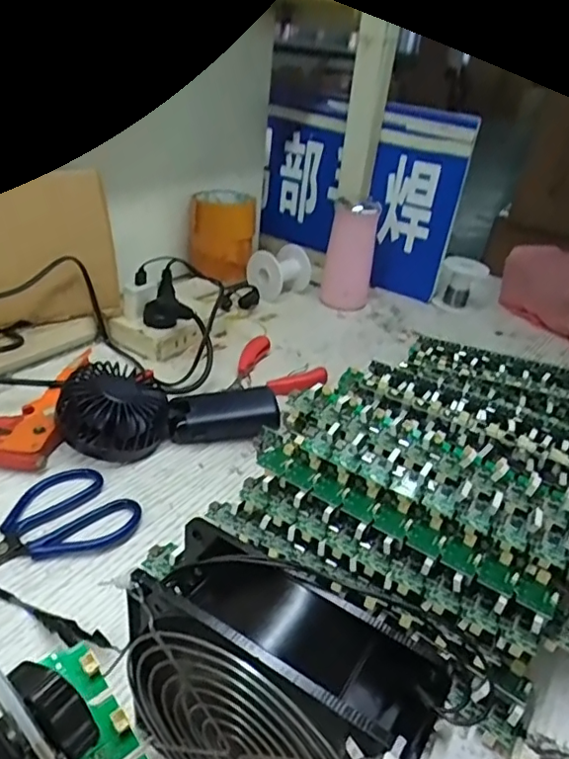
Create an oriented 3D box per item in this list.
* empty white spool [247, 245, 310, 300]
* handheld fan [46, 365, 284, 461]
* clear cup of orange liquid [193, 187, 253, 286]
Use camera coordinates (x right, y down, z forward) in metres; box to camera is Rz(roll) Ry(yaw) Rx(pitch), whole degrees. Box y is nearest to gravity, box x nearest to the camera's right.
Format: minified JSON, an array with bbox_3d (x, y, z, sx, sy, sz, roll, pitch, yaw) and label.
[{"bbox_3d":[-0.006,-0.146,0.794,0.077,0.062,0.064,-20,41,-38],"label":"empty white spool"},{"bbox_3d":[-0.097,0.026,0.489,0.176,0.056,0.081,1,32,-10],"label":"handheld fan"},{"bbox_3d":[-0.086,-0.197,0.791,0.081,0.101,0.082,2,32,-10],"label":"clear cup of orange liquid"}]

